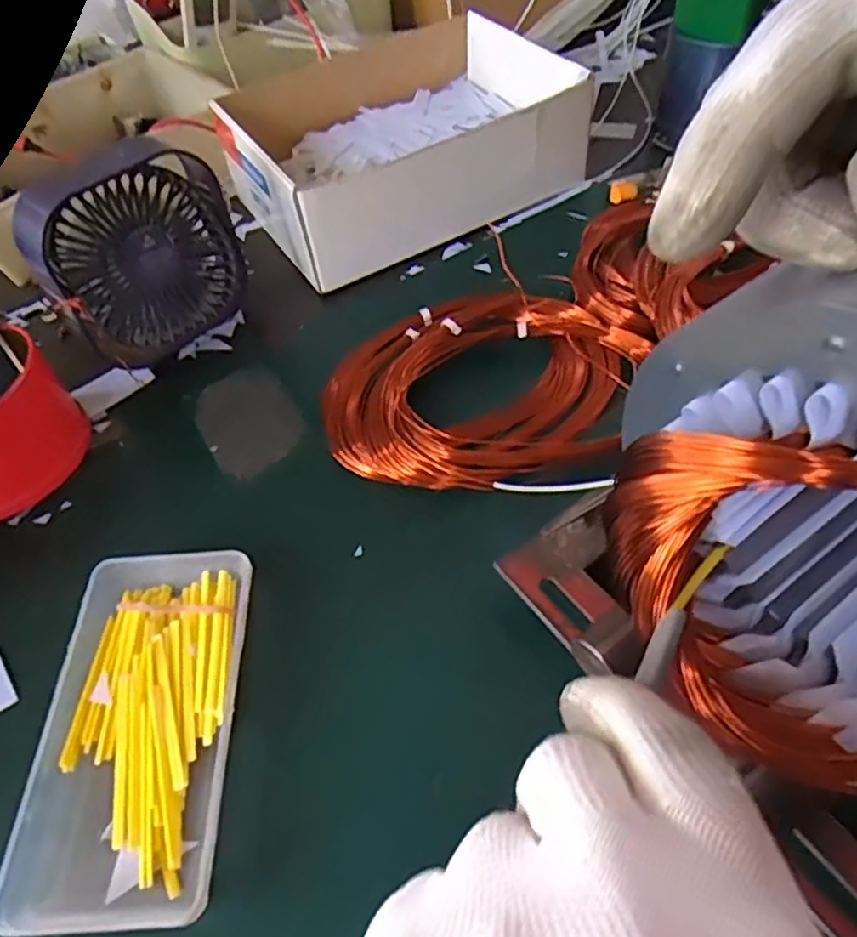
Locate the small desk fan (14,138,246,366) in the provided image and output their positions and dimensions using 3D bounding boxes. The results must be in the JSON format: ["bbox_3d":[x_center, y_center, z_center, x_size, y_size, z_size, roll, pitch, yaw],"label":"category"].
[{"bbox_3d":[-0.181,-0.134,0.429,0.119,0.120,0.055,-37,33,-22],"label":"small desk fan"}]

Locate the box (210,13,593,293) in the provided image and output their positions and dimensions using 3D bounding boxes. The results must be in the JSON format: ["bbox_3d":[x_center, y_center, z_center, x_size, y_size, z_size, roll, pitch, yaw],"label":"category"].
[{"bbox_3d":[-0.026,-0.258,0.528,0.235,0.073,0.201,-27,56,-15],"label":"box"}]

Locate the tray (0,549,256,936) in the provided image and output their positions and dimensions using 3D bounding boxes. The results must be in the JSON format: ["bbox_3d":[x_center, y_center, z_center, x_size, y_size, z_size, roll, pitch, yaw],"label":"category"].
[{"bbox_3d":[-0.124,0.109,0.296,0.083,0.022,0.151,-5,53,2],"label":"tray"}]

